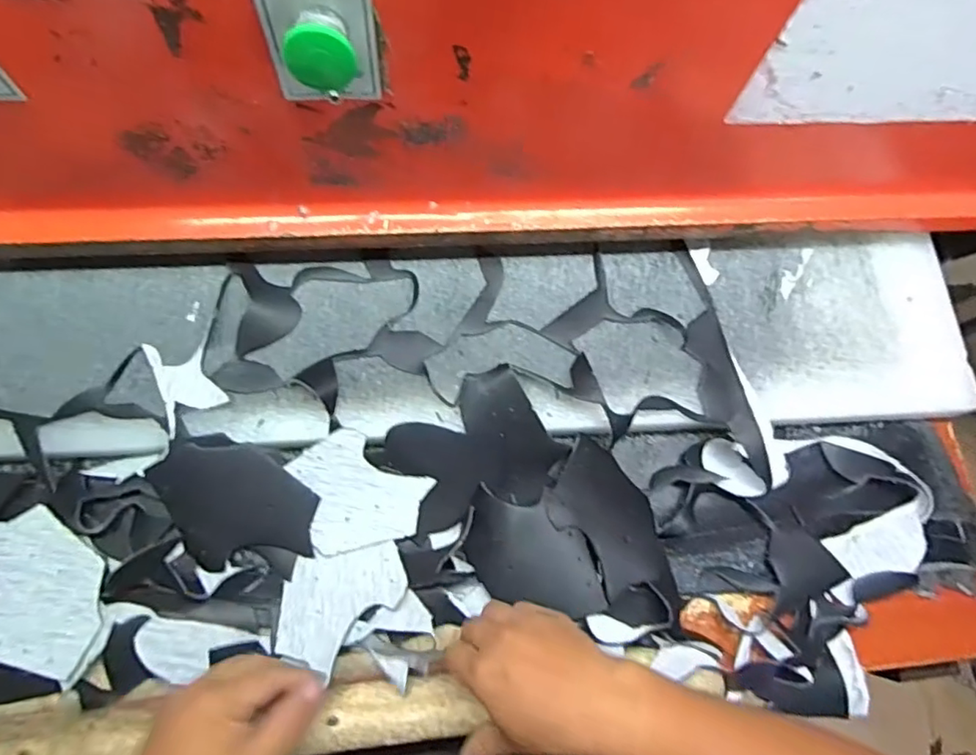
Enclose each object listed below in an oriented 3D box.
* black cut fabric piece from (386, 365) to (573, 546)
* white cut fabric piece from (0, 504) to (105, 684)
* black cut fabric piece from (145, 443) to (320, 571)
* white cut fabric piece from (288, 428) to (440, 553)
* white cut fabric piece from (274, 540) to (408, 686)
[{"bbox_3d":[-0.011,0.071,0.506,0.149,0.046,0.119,-29,76,-10],"label":"black cut fabric piece"},{"bbox_3d":[-0.341,0.159,0.442,0.112,0.034,0.095,20,73,4],"label":"white cut fabric piece"},{"bbox_3d":[-0.207,0.104,0.475,0.124,0.008,0.093,3,88,-8],"label":"black cut fabric piece"},{"bbox_3d":[-0.105,0.093,0.488,0.102,0.025,0.094,-20,75,-8],"label":"white cut fabric piece"},{"bbox_3d":[-0.113,0.178,0.454,0.097,0.029,0.082,-8,74,-5],"label":"white cut fabric piece"}]

